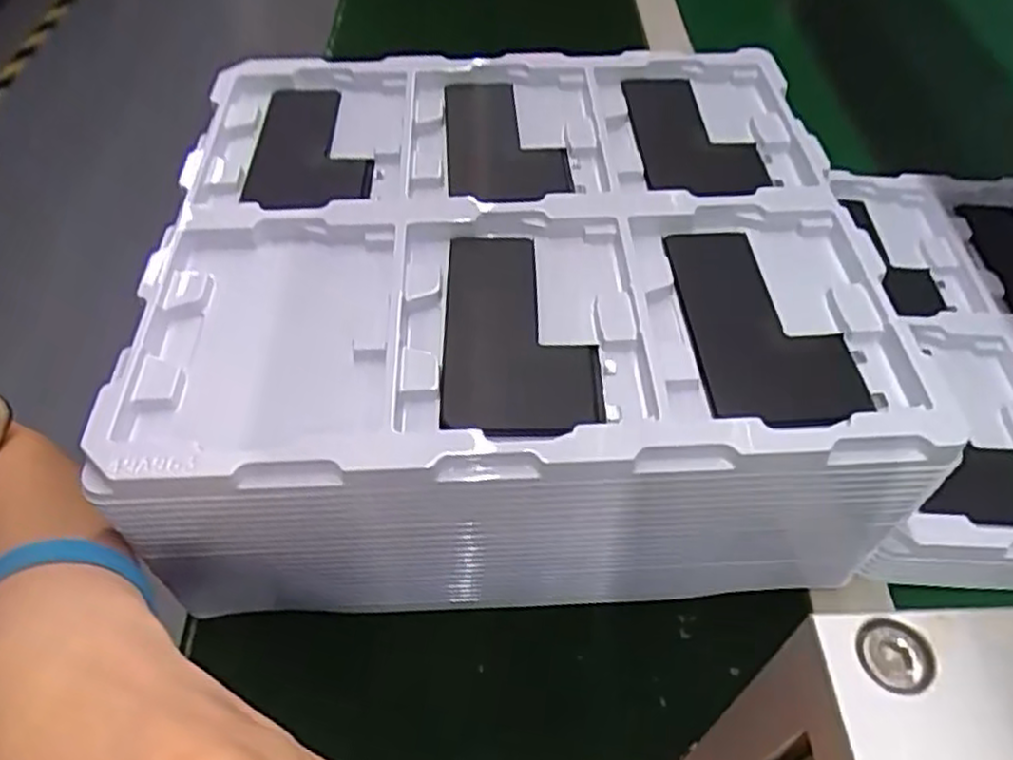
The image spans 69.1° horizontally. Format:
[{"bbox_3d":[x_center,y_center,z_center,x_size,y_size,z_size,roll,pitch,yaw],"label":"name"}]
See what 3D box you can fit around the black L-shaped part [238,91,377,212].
[{"bbox_3d":[-0.103,-0.122,0.392,0.062,0.014,0.120,-3,46,-5],"label":"black L-shaped part"}]

